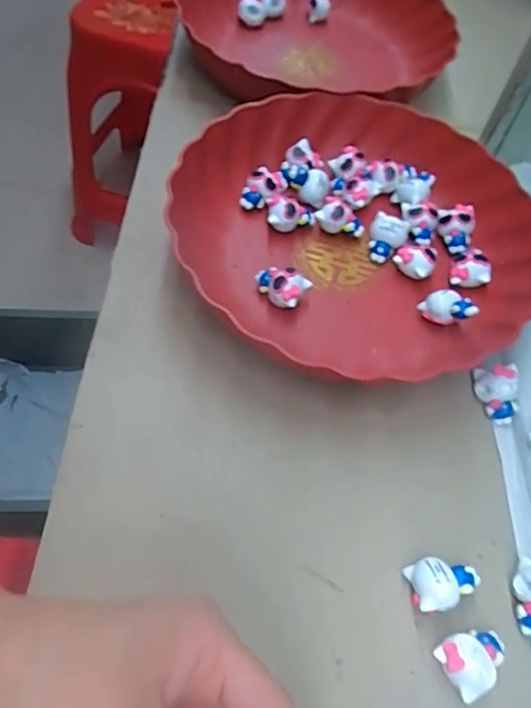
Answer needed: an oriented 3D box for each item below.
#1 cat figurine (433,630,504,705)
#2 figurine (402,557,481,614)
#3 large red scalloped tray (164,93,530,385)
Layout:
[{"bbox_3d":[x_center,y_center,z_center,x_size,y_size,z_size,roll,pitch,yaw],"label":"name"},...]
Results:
[{"bbox_3d":[0.098,0.145,0.270,0.032,0.018,0.025,-25,63,-20],"label":"cat figurine"},{"bbox_3d":[0.090,0.116,0.287,0.035,0.019,0.024,-7,59,-11],"label":"figurine"},{"bbox_3d":[0.062,-0.091,0.393,0.238,0.044,0.218,-7,59,-10],"label":"large red scalloped tray"}]

